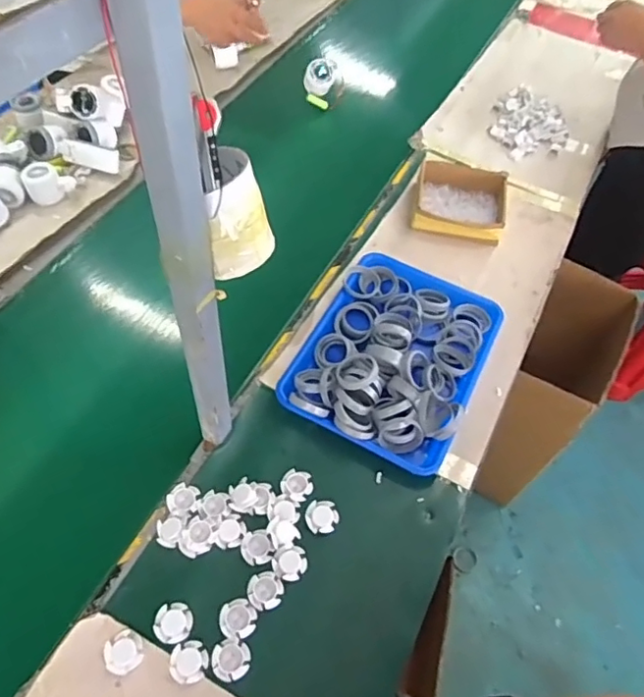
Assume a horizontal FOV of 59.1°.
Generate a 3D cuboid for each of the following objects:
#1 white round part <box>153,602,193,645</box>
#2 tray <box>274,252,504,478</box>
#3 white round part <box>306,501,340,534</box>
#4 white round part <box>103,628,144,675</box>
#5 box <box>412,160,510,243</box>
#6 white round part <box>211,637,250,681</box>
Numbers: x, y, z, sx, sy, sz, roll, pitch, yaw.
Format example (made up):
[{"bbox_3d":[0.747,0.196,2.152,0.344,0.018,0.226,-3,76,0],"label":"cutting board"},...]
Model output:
[{"bbox_3d":[-0.166,0.307,0.636,0.042,0.004,0.042,2,54,-3],"label":"white round part"},{"bbox_3d":[0.109,0.001,0.835,0.253,0.049,0.323,24,56,12],"label":"tray"},{"bbox_3d":[0.001,0.212,0.718,0.040,0.004,0.041,2,54,-3],"label":"white round part"},{"bbox_3d":[-0.215,0.328,0.616,0.041,0.004,0.040,2,54,-3],"label":"white round part"},{"bbox_3d":[0.249,-0.264,1.021,0.161,0.052,0.138,11,54,3],"label":"box"},{"bbox_3d":[-0.100,0.340,0.622,0.040,0.004,0.040,2,54,-3],"label":"white round part"}]

